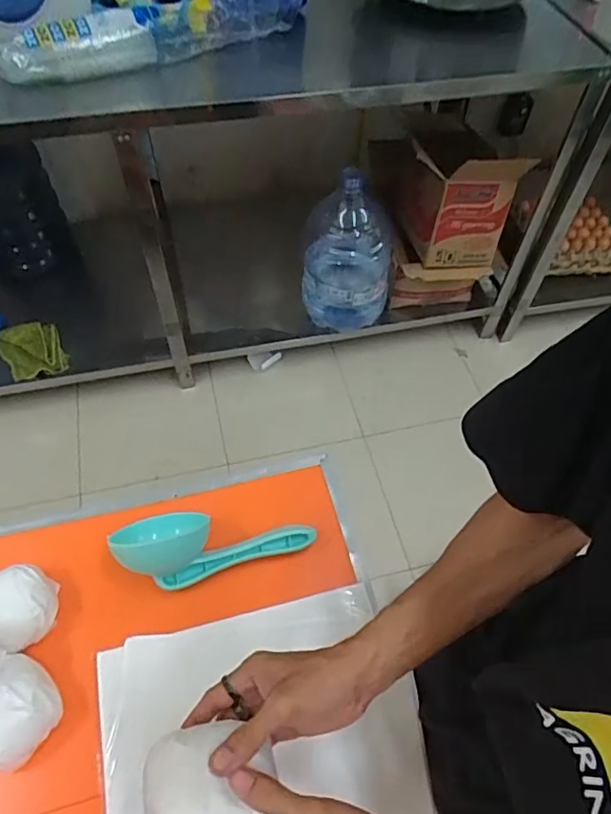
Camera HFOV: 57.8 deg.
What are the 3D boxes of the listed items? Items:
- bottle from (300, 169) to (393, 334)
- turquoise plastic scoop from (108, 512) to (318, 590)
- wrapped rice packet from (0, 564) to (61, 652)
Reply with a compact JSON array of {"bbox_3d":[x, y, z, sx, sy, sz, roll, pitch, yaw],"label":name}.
[{"bbox_3d":[0.111,-0.422,1.475,0.222,0.387,0.219,3,56,0],"label":"bottle"},{"bbox_3d":[-0.091,0.130,0.564,0.195,0.051,0.075,-7,56,-6],"label":"turquoise plastic scoop"},{"bbox_3d":[-0.277,0.187,0.530,0.073,0.041,0.066,30,60,17],"label":"wrapped rice packet"}]

